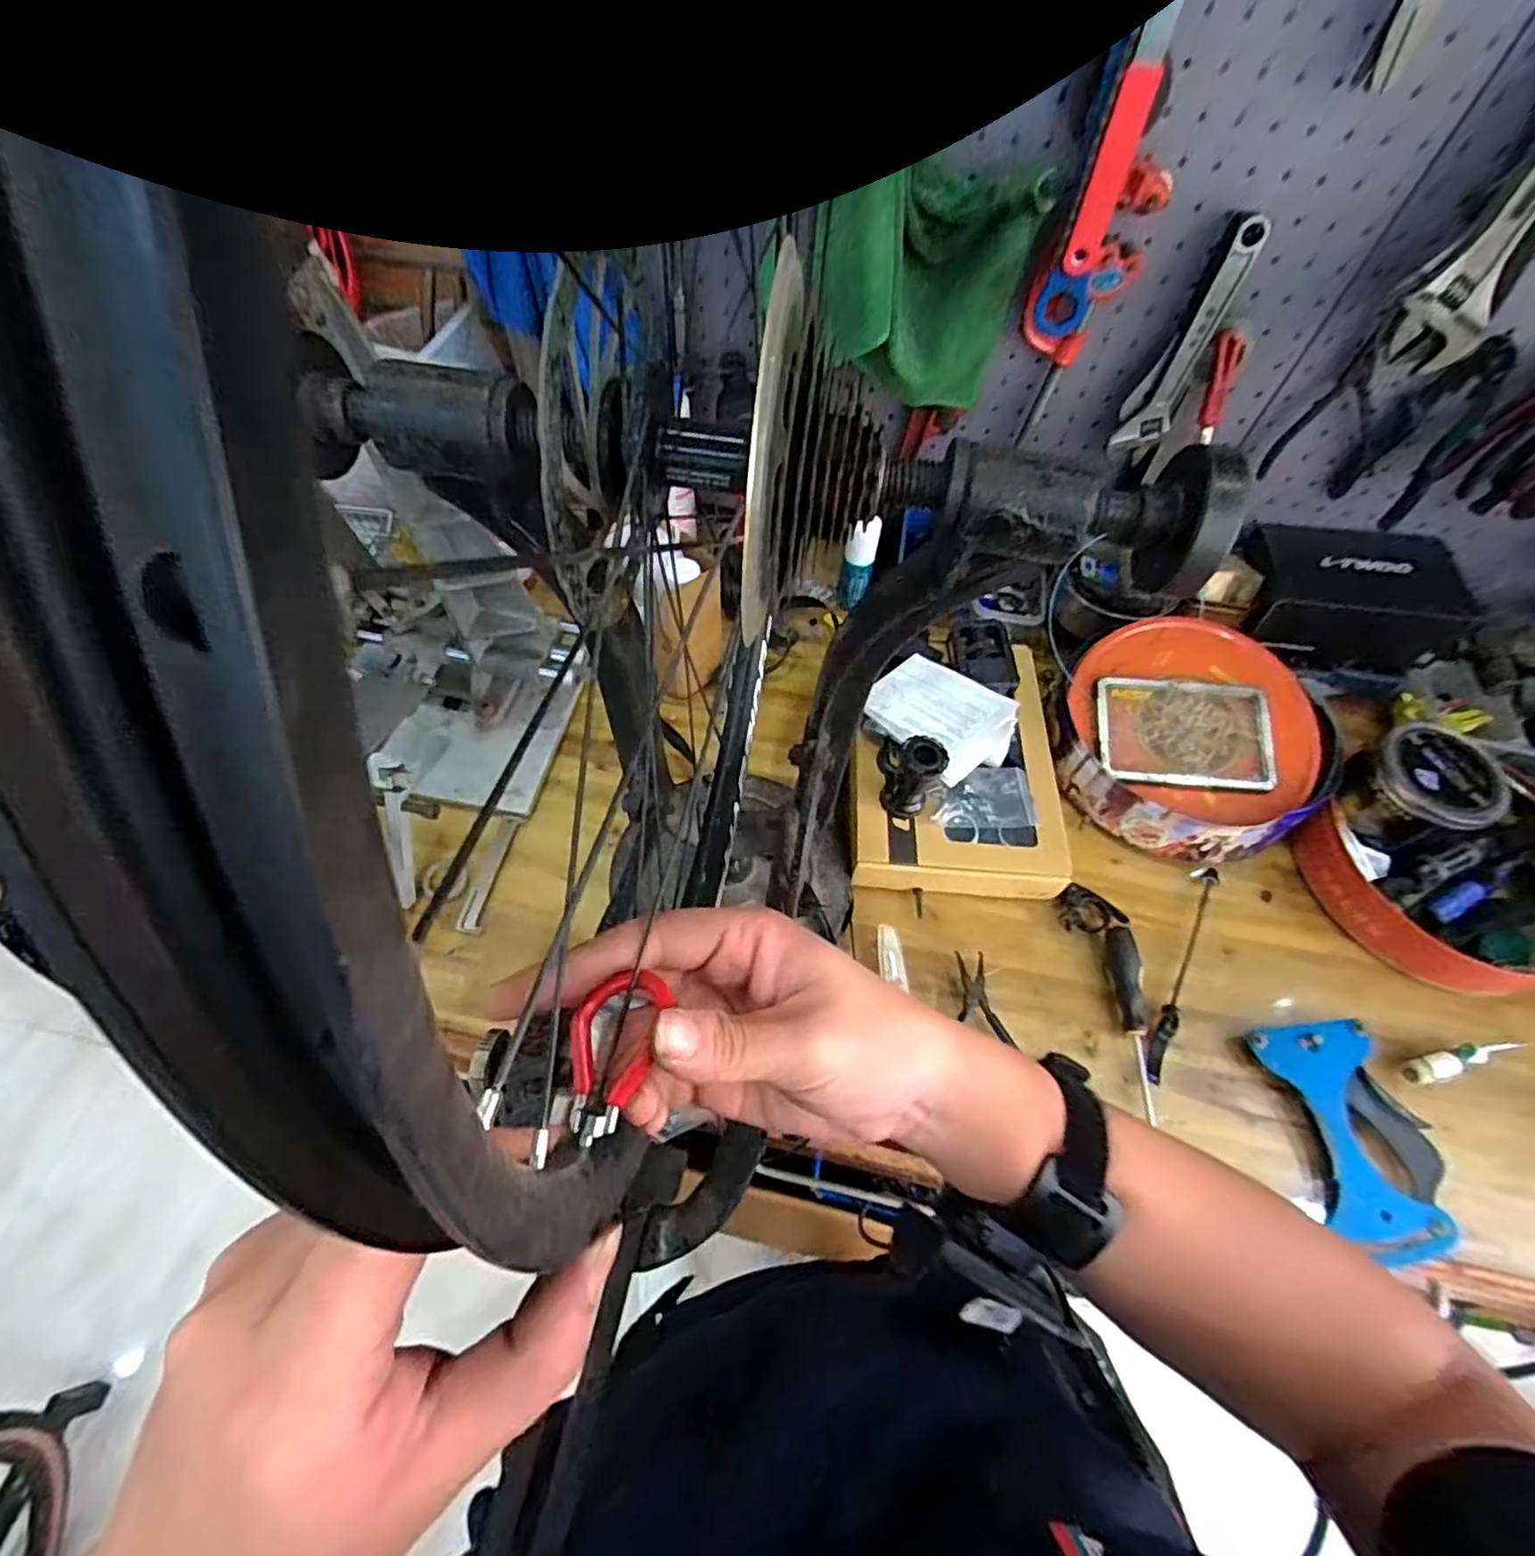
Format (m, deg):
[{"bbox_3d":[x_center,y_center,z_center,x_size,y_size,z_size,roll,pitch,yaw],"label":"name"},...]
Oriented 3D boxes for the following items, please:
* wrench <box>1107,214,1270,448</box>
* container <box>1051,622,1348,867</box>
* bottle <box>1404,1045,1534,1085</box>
[{"bbox_3d":[0.416,-0.427,0.682,0.015,0.212,0.049,-39,68,-22],"label":"wrench"},{"bbox_3d":[0.474,-0.048,0.778,0.278,0.090,0.278,0,76,1],"label":"container"},{"bbox_3d":[0.685,0.272,0.670,0.149,0.021,0.024,-11,60,-9],"label":"bottle"}]

